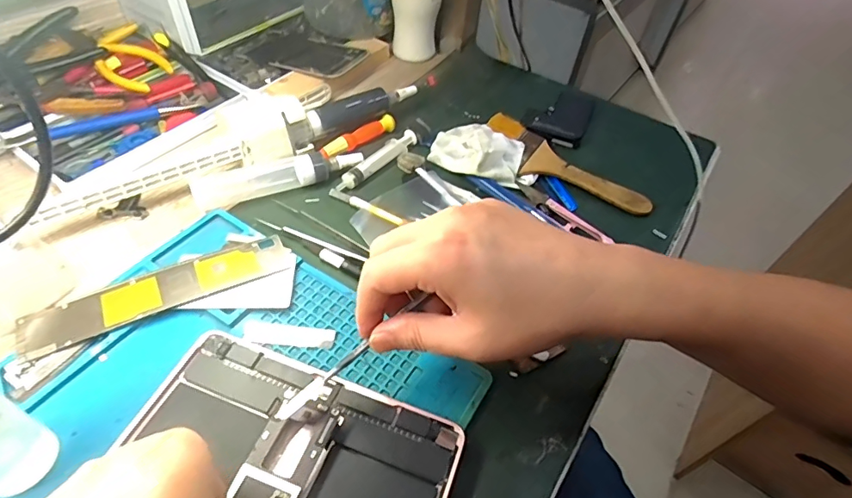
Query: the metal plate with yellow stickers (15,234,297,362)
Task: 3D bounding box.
[{"bbox_3d":[-0.175,0.027,0.322,0.165,0.006,0.032,-22,54,-22],"label":"metal plate with yellow stickers"}]

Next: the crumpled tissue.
[{"bbox_3d":[0.053,-0.088,0.435,0.098,0.021,0.059,20,50,12],"label":"crumpled tissue"}]

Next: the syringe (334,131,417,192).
[{"bbox_3d":[-0.041,-0.080,0.427,0.019,0.012,0.093,35,55,23],"label":"syringe"}]

